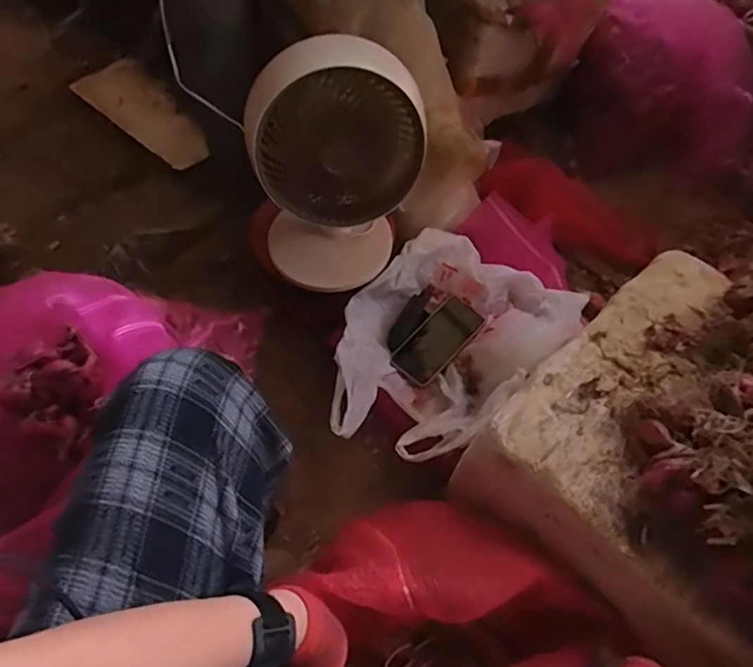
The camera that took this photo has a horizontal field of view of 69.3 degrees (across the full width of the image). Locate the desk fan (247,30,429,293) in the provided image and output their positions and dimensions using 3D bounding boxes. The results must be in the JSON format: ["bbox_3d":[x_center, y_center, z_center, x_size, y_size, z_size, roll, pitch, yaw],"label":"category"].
[{"bbox_3d":[-0.055,-0.222,0.783,0.232,0.334,0.162,-3,59,-4],"label":"desk fan"}]

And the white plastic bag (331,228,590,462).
[{"bbox_3d":[0.102,0.007,0.867,0.299,0.119,0.423,39,65,19],"label":"white plastic bag"}]

